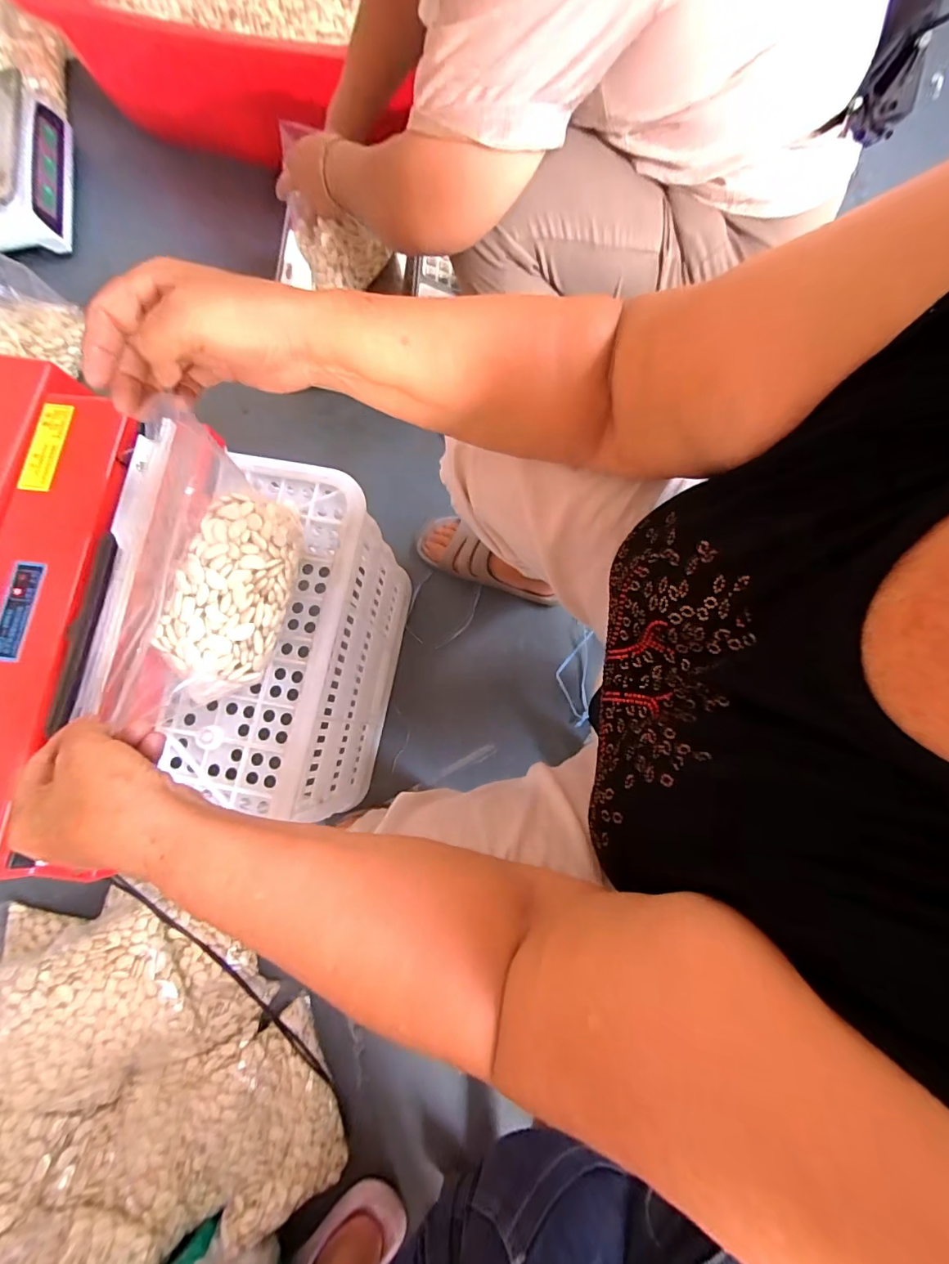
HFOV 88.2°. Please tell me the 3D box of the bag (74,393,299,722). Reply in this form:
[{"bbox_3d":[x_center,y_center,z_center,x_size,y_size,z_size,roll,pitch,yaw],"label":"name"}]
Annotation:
[{"bbox_3d":[-0.251,-0.046,0.444,0.149,0.061,0.244,5,77,3],"label":"bag"}]

